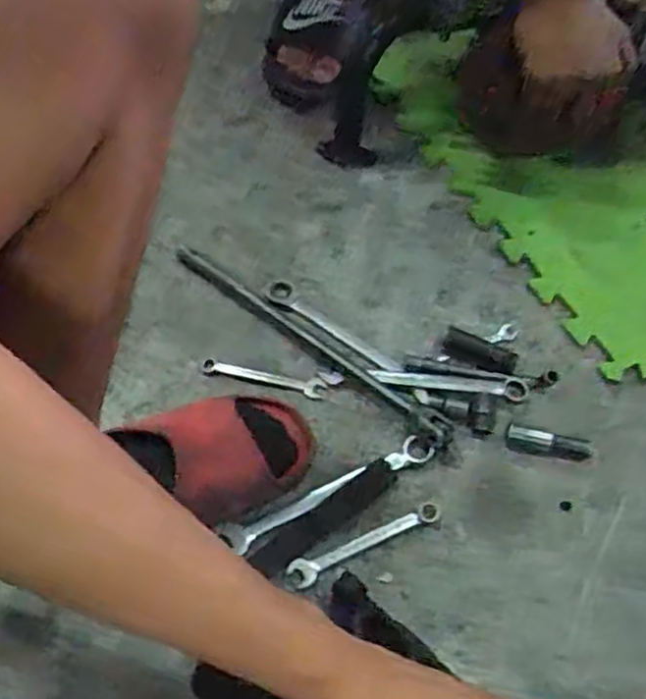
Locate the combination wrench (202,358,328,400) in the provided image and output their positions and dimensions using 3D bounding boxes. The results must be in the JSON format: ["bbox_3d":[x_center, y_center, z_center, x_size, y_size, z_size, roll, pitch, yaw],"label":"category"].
[{"bbox_3d":[-0.060,0.027,0.732,0.125,0.008,0.020,14,61,7],"label":"combination wrench"}]

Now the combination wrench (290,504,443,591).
[{"bbox_3d":[0.039,0.176,0.649,0.146,0.006,0.023,-21,63,-12],"label":"combination wrench"}]

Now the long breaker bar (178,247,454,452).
[{"bbox_3d":[-0.015,-0.012,0.726,0.346,0.012,0.025,36,66,18],"label":"long breaker bar"}]

